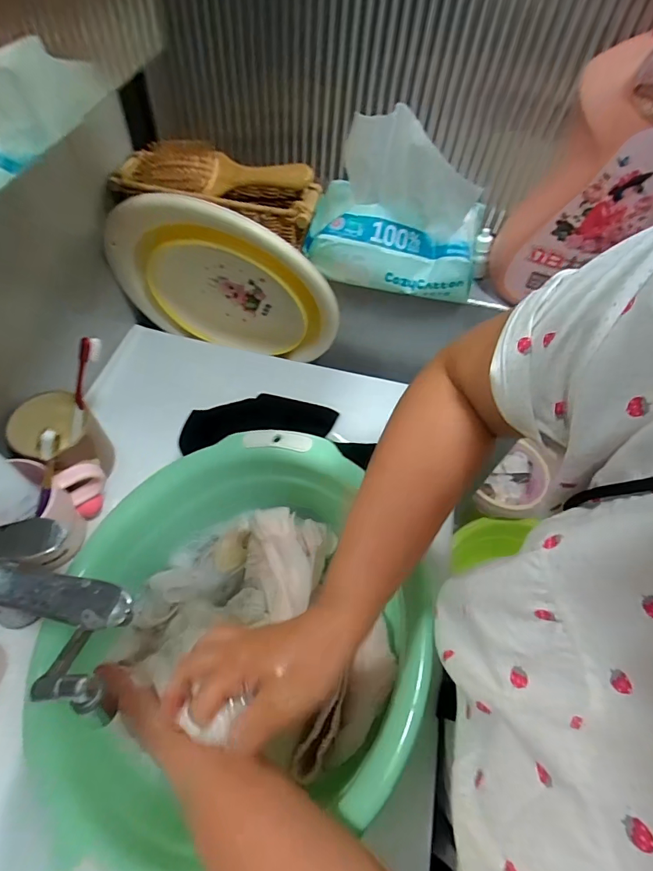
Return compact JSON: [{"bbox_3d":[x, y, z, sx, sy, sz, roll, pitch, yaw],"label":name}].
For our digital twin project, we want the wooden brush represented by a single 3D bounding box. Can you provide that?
[{"bbox_3d":[-0.126,-0.318,0.529,0.222,0.033,0.063,10,57,2],"label":"wooden brush"}]

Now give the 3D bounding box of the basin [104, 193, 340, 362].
[{"bbox_3d":[-0.130,-0.185,0.563,0.292,0.237,0.063,10,57,1],"label":"basin"}]

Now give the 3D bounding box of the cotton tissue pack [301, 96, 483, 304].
[{"bbox_3d":[0.081,-0.252,0.492,0.198,0.156,0.093,17,58,6],"label":"cotton tissue pack"}]

